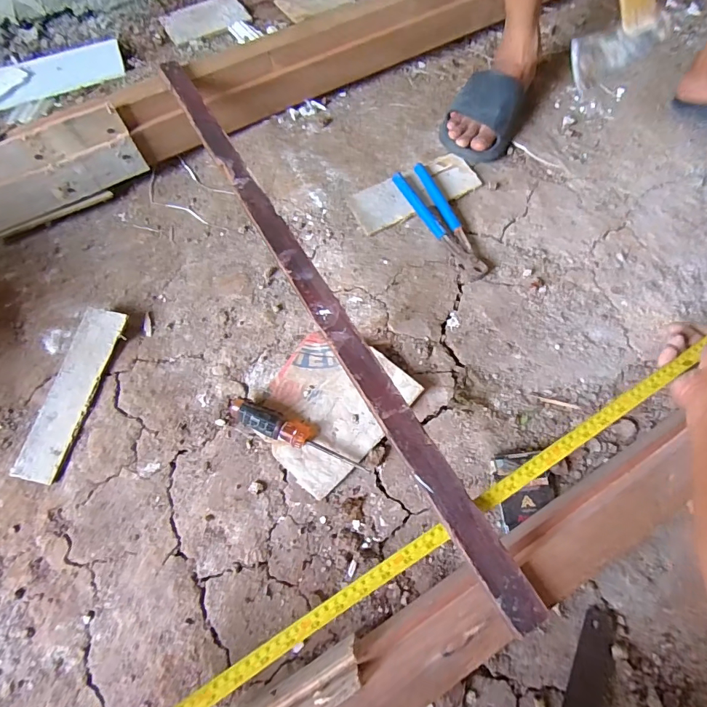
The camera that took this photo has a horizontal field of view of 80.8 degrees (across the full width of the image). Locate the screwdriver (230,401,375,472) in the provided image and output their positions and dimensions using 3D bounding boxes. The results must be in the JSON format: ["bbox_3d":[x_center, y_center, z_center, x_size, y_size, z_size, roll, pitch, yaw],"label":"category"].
[{"bbox_3d":[-0.077,0.103,0.537,0.202,0.034,0.032,20,70,11],"label":"screwdriver"}]

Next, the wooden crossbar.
[{"bbox_3d":[-0.059,-0.091,0.506,0.039,0.018,0.834,-30,70,-10],"label":"wooden crossbar"}]

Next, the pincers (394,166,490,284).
[{"bbox_3d":[0.147,-0.215,0.676,0.055,0.035,0.221,-28,69,-8],"label":"pincers"}]

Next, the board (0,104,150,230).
[{"bbox_3d":[-0.482,-0.281,0.641,0.284,0.113,0.034,-31,70,-11],"label":"board"}]

